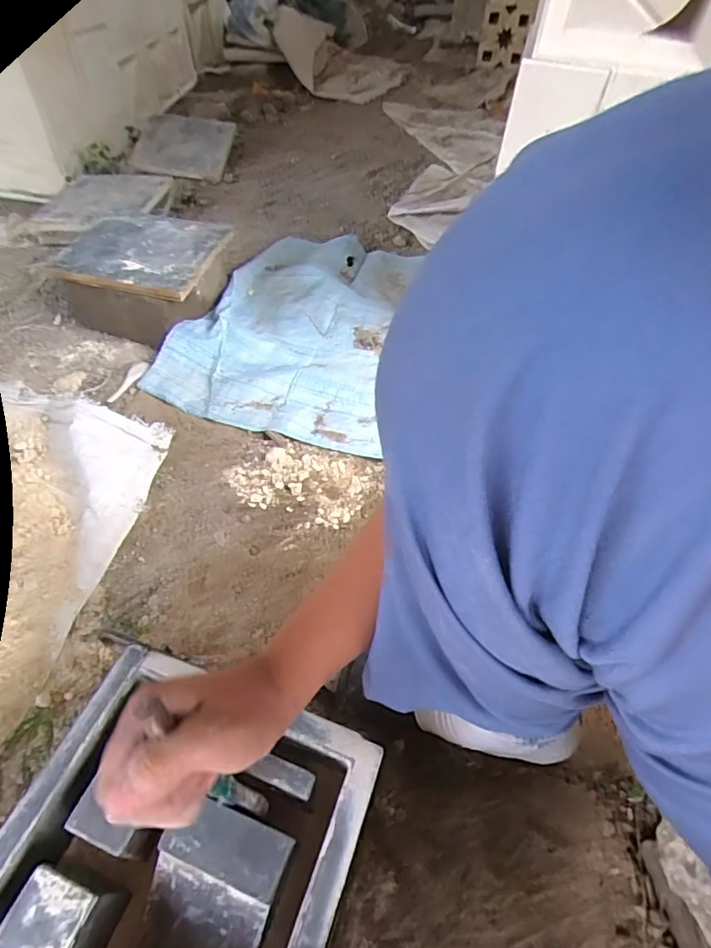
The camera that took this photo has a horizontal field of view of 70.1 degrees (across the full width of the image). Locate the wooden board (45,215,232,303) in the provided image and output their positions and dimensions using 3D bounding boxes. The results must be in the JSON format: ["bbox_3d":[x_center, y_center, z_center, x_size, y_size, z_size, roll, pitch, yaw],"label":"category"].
[{"bbox_3d":[-0.362,-0.389,0.876,0.234,0.020,0.227,9,49,8],"label":"wooden board"}]

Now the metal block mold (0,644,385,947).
[{"bbox_3d":[-0.132,0.293,0.387,0.236,0.087,0.238,18,54,12],"label":"metal block mold"}]

